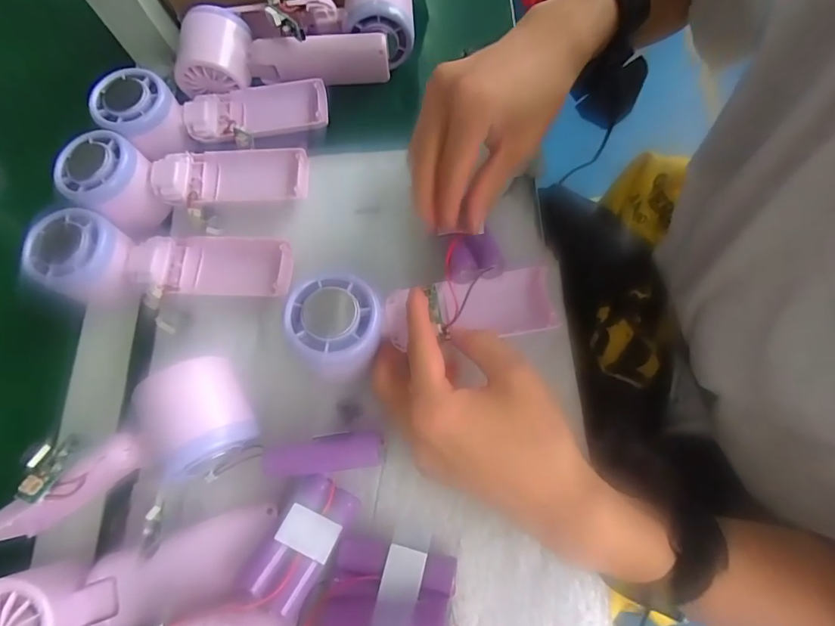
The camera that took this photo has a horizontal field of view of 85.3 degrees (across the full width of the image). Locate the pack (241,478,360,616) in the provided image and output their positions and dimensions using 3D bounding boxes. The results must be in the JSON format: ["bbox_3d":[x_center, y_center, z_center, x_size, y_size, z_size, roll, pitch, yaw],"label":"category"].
[{"bbox_3d":[-0.061,0.123,0.246,0.033,0.014,0.066,30,51,9],"label":"pack"}]

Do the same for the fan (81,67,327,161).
[{"bbox_3d":[-0.153,-0.155,0.350,0.166,0.044,0.058,-10,72,-1],"label":"fan"}]

